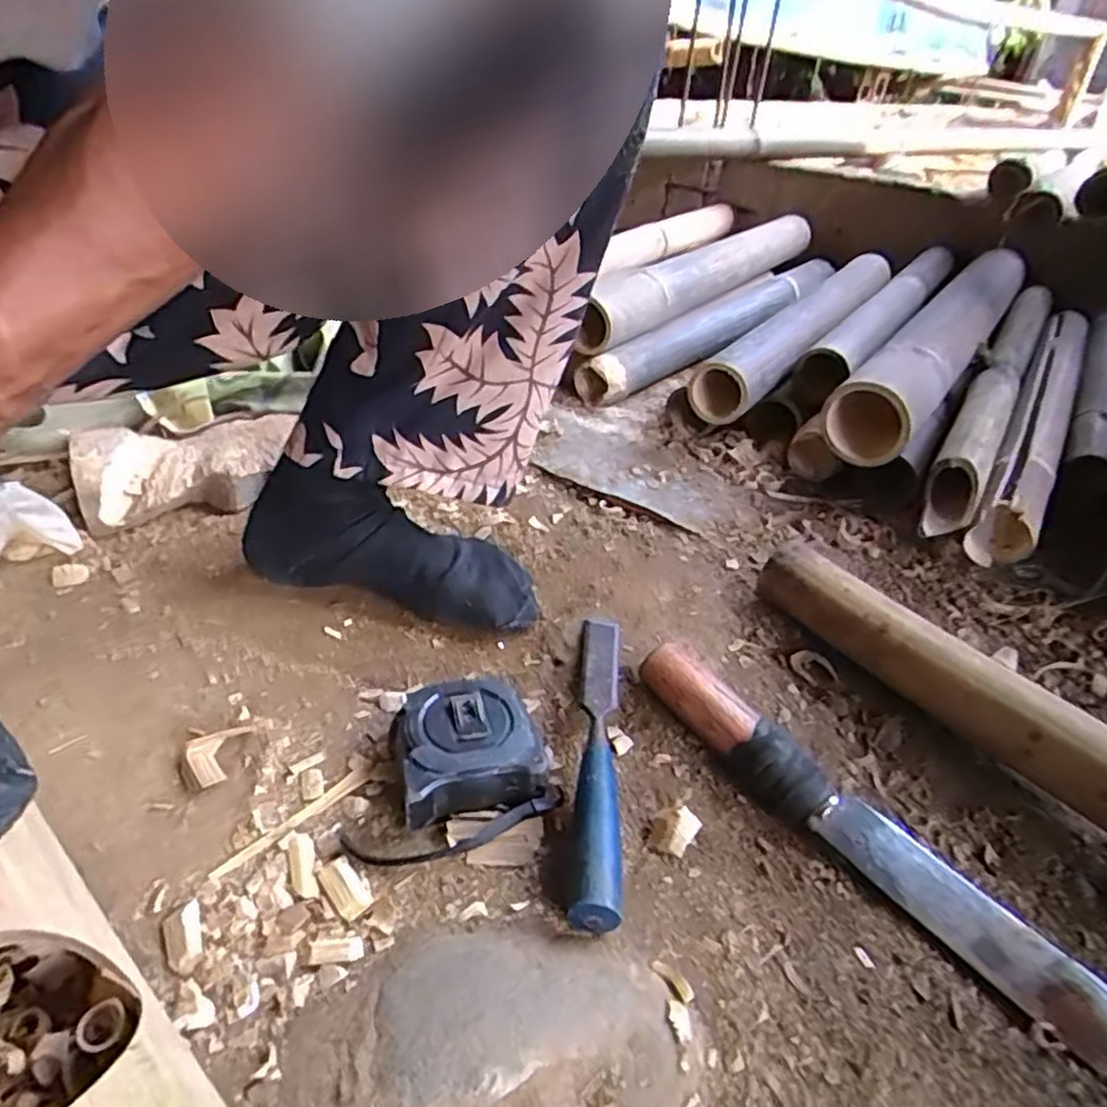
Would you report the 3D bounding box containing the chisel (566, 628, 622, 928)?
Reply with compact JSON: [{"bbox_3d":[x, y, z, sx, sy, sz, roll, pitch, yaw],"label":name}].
[{"bbox_3d":[0.028,0.114,0.434,0.025,0.033,0.224,7,37,0],"label":"chisel"}]

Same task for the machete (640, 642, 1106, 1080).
[{"bbox_3d":[0.183,0.160,0.399,0.043,0.036,0.329,-27,49,-37],"label":"machete"}]

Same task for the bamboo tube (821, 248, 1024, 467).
[{"bbox_3d":[0.470,-0.258,0.850,0.086,0.088,0.622,27,42,27],"label":"bamboo tube"}]

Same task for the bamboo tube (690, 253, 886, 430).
[{"bbox_3d":[0.313,-0.274,0.860,0.080,0.084,0.474,28,42,27],"label":"bamboo tube"}]

